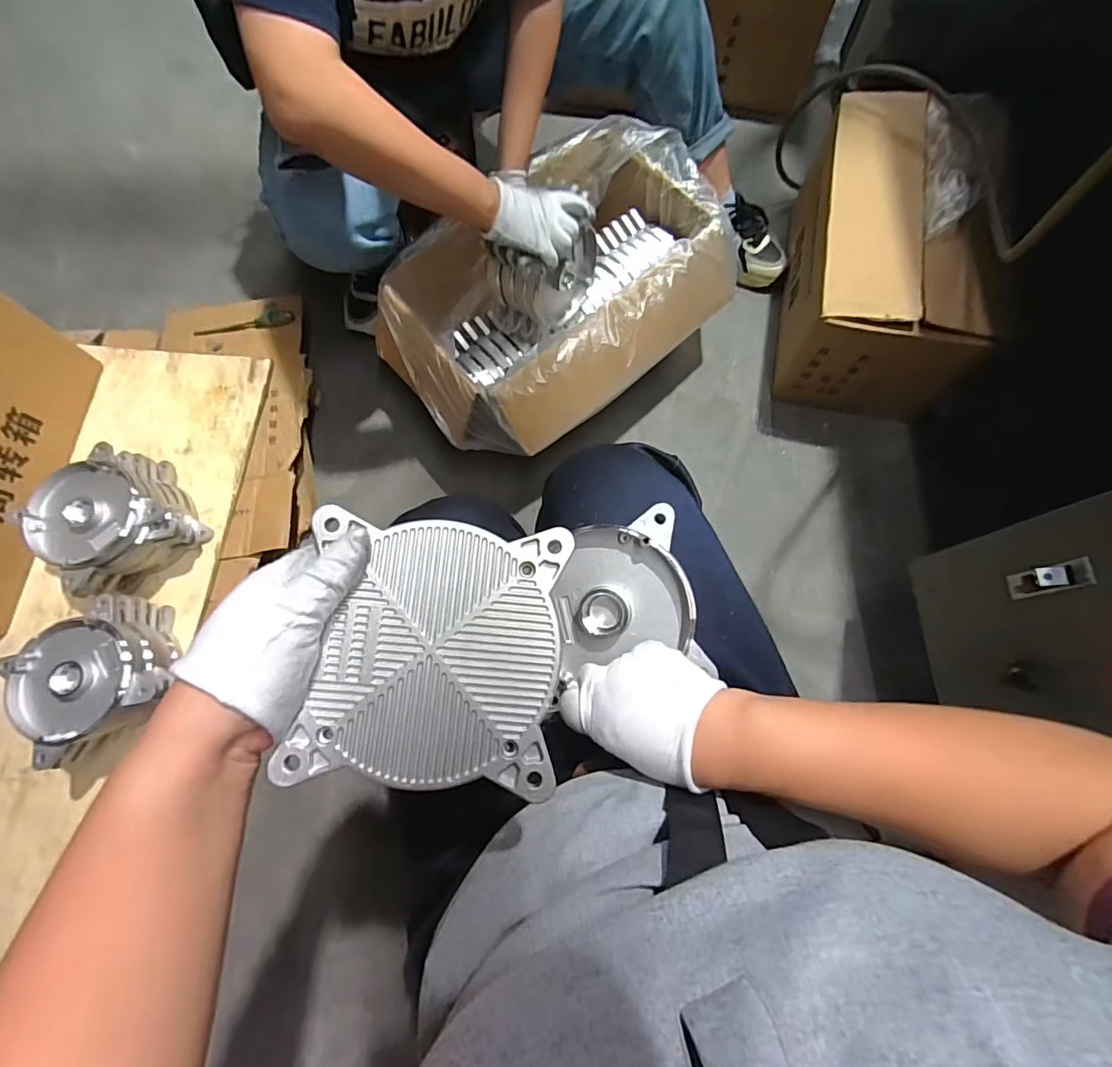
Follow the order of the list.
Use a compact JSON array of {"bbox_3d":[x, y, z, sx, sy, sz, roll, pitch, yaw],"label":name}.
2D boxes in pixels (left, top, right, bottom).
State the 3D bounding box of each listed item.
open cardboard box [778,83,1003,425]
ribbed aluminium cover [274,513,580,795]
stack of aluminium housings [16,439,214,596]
[{"bbox_3d":[0.491,-0.412,0.798,0.211,0.242,0.397,6,75,3],"label":"open cardboard box"},{"bbox_3d":[-0.066,0.062,0.275,0.133,0.023,0.137,4,75,3],"label":"ribbed aluminium cover"},{"bbox_3d":[-0.569,-0.016,0.662,0.136,0.105,0.141,-38,77,-8],"label":"stack of aluminium housings"}]

